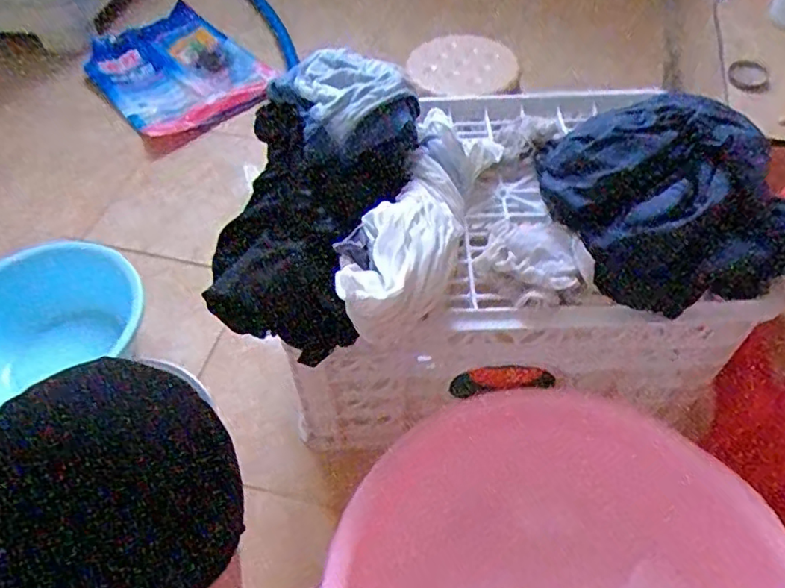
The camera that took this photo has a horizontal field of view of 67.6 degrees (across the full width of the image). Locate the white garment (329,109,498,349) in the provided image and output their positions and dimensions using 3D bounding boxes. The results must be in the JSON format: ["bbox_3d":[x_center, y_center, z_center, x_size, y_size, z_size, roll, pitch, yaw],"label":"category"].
[{"bbox_3d":[0.023,-0.066,0.519,0.085,0.068,0.296,14,43,13],"label":"white garment"}]

